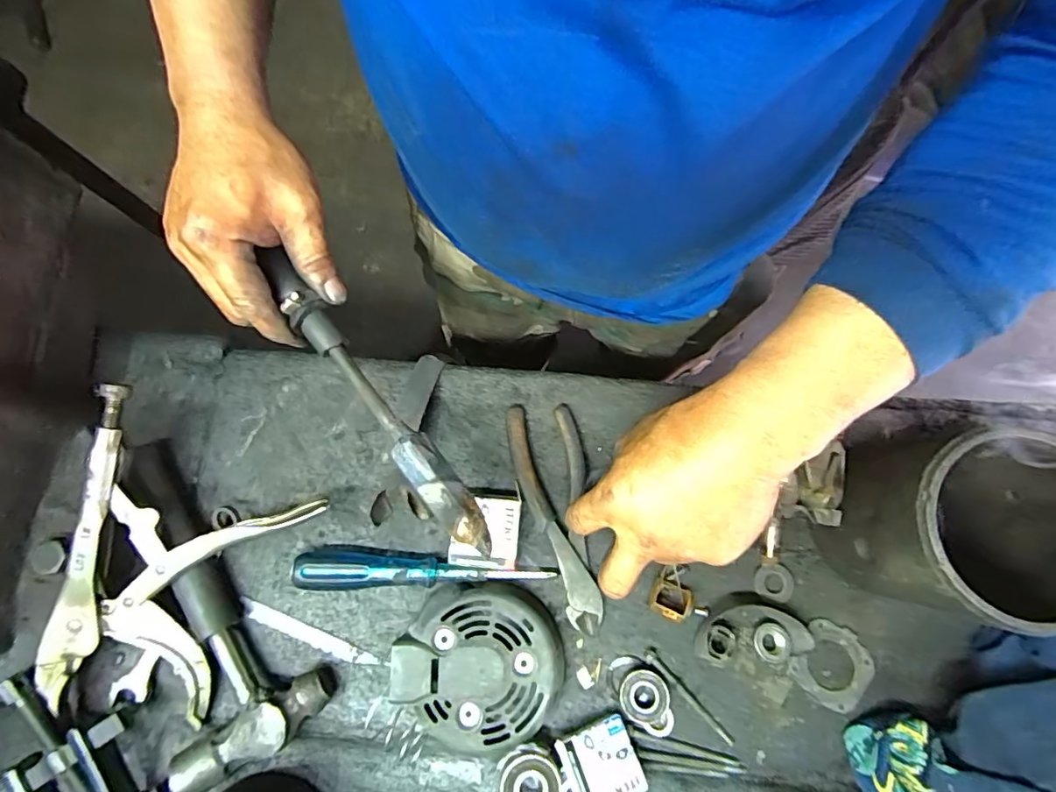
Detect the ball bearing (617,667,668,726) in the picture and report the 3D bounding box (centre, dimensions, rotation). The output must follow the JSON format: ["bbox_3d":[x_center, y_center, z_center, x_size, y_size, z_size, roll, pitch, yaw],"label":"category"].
[{"bbox_3d":[0.082,0.216,0.377,0.034,0.013,0.035,0,76,2],"label":"ball bearing"}]

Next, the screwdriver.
[{"bbox_3d":[-0.079,0.130,0.396,0.187,0.028,0.027,-2,76,1],"label":"screwdriver"}]

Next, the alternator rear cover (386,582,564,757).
[{"bbox_3d":[-0.036,0.193,0.377,0.115,0.031,0.104,-2,76,1],"label":"alternator rear cover"}]

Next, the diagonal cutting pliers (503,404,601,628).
[{"bbox_3d":[0.026,0.091,0.409,0.055,0.015,0.174,-14,76,-2],"label":"diagonal cutting pliers"}]

